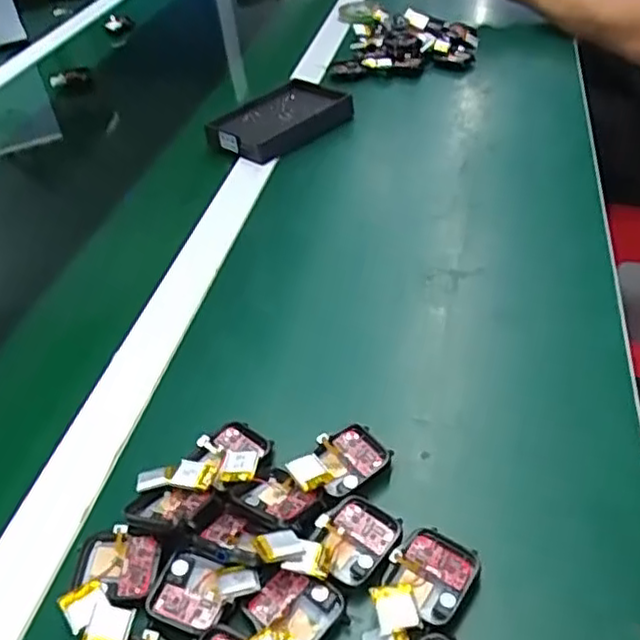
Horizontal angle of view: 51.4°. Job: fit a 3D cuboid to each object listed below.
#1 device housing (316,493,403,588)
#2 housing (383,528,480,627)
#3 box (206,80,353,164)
[{"bbox_3d":[0.017,0.109,0.335,0.037,0.009,0.041,21,48,29],"label":"device housing"},{"bbox_3d":[0.054,0.120,0.318,0.037,0.008,0.041,20,47,28],"label":"housing"},{"bbox_3d":[-0.044,-0.212,0.703,0.098,0.026,0.142,29,52,34],"label":"box"}]

